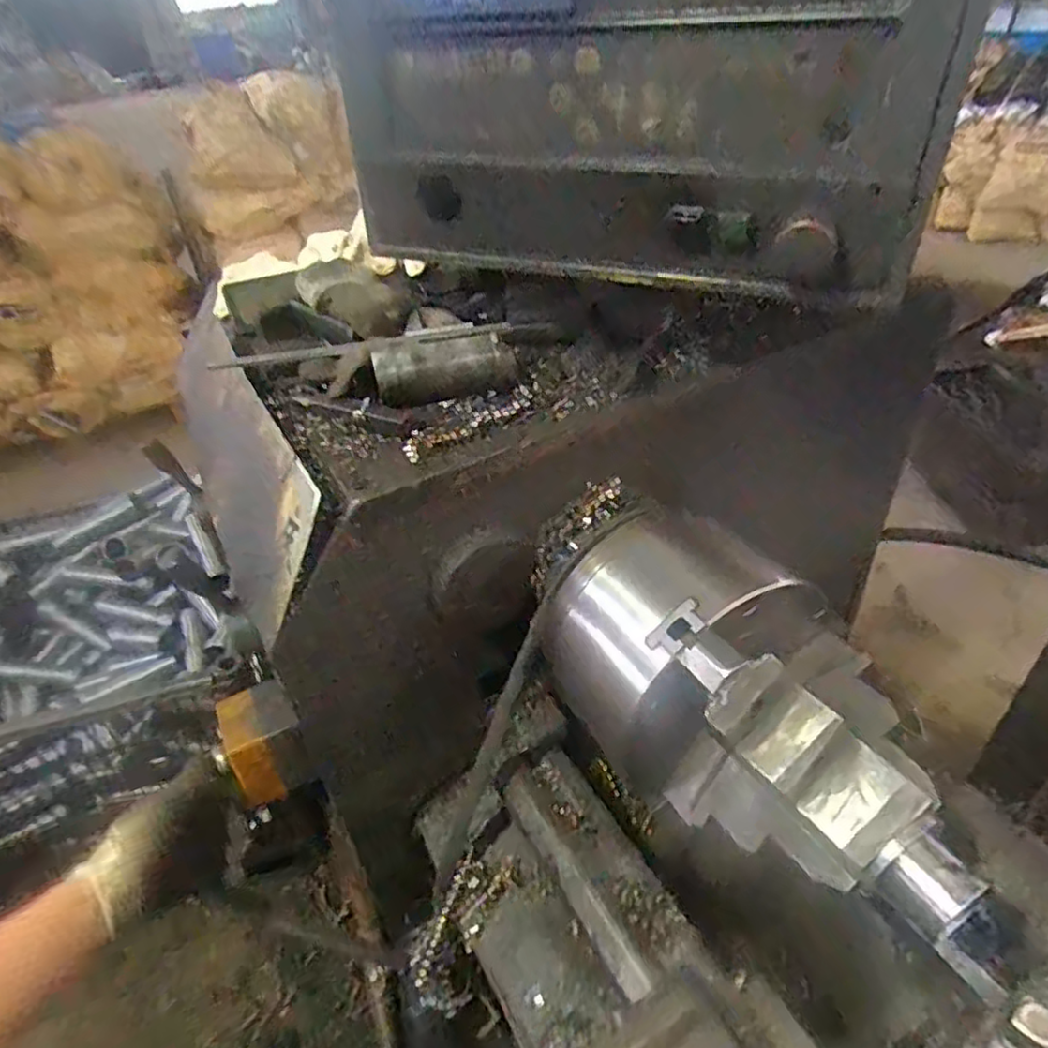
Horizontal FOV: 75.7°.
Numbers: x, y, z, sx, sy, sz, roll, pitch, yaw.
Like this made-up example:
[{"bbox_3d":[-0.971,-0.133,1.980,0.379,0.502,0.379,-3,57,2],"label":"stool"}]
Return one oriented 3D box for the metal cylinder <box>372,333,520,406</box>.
[{"bbox_3d":[-0.065,-0.135,0.578,0.120,0.044,0.045,-8,38,-3],"label":"metal cylinder"}]

